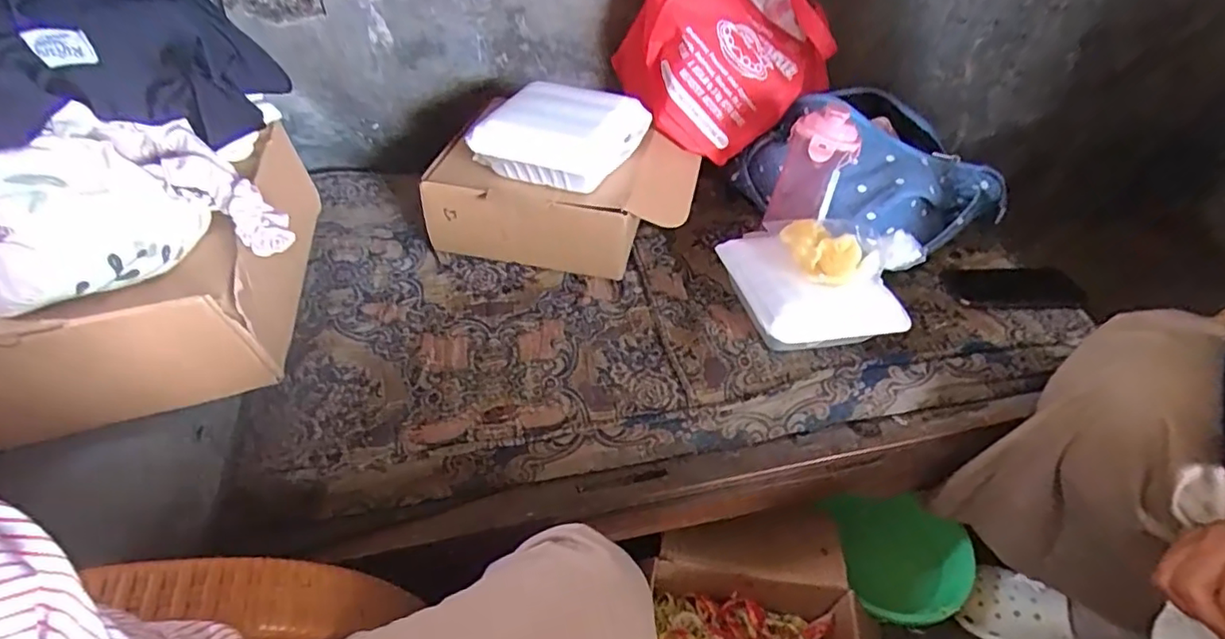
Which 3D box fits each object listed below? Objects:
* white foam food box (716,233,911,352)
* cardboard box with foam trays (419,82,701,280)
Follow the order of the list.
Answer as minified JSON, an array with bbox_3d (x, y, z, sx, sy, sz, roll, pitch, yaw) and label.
[{"bbox_3d":[0.227,-0.034,0.718,0.171,0.089,0.162,-8,47,-11],"label":"white foam food box"},{"bbox_3d":[-0.061,-0.193,0.791,0.328,0.163,0.196,9,47,5],"label":"cardboard box with foam trays"}]

